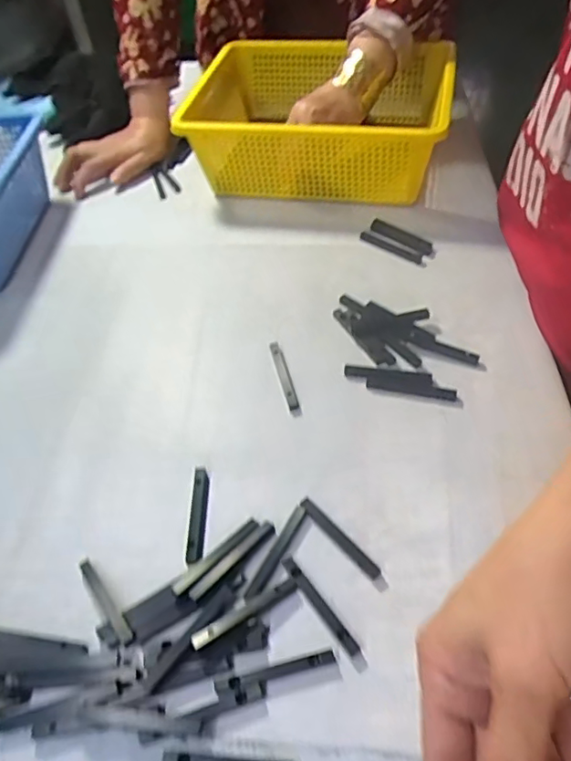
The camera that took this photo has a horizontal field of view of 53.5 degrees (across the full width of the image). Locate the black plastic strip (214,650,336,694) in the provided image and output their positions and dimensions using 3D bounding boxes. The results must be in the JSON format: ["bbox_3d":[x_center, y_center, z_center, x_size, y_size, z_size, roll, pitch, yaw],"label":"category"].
[{"bbox_3d":[-0.007,0.181,0.352,0.075,0.006,0.007,-13,51,-4],"label":"black plastic strip"}]

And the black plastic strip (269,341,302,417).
[{"bbox_3d":[-0.001,-0.002,0.506,0.011,0.013,0.081,-14,51,-6],"label":"black plastic strip"}]

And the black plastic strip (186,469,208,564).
[{"bbox_3d":[-0.066,0.100,0.426,0.011,0.007,0.073,-3,50,3],"label":"black plastic strip"}]

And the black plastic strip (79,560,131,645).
[{"bbox_3d":[-0.123,0.150,0.386,0.009,0.007,0.071,-35,56,-21],"label":"black plastic strip"}]

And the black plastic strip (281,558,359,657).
[{"bbox_3d":[0.022,0.148,0.377,0.010,0.007,0.075,-31,54,-19],"label":"black plastic strip"}]

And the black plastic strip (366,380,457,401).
[{"bbox_3d":[0.108,0.007,0.489,0.075,0.004,0.011,8,52,12],"label":"black plastic strip"}]

